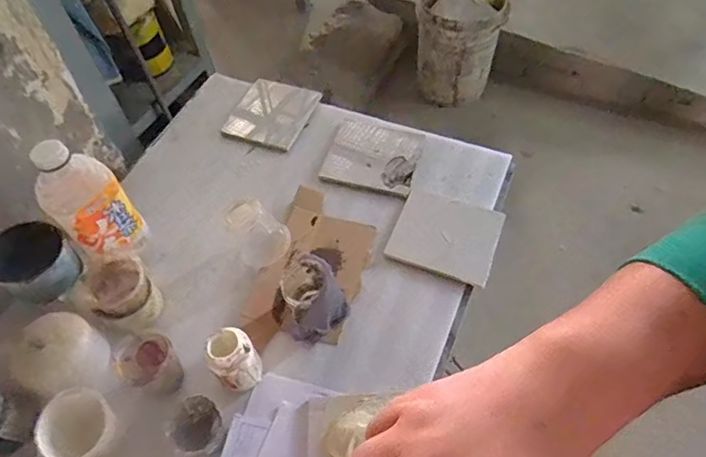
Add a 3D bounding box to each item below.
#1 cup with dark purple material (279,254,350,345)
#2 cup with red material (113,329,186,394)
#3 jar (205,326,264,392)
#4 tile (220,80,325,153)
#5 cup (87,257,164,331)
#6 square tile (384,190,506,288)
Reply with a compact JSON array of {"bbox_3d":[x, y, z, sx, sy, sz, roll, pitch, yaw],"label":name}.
[{"bbox_3d":[-0.055,0.092,0.677,0.089,0.080,0.107,-7,55,-2],"label":"cup with dark purple material"},{"bbox_3d":[-0.246,0.175,0.633,0.066,0.078,0.072,-37,61,-20],"label":"cup with red material"},{"bbox_3d":[-0.147,0.164,0.627,0.060,0.083,0.058,-33,60,-18],"label":"jar"},{"bbox_3d":[-0.150,-0.210,0.923,0.145,0.011,0.135,18,72,19],"label":"tile"},{"bbox_3d":[-0.307,0.095,0.693,0.072,0.086,0.073,-2,55,2],"label":"cup"},{"bbox_3d":[0.140,0.008,0.767,0.152,0.015,0.133,18,58,15],"label":"square tile"}]

